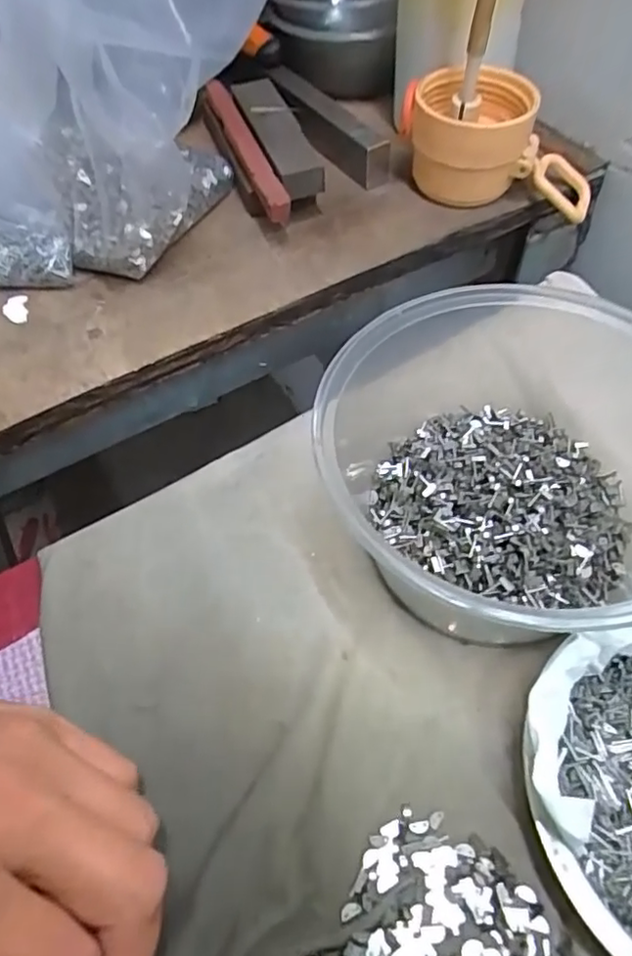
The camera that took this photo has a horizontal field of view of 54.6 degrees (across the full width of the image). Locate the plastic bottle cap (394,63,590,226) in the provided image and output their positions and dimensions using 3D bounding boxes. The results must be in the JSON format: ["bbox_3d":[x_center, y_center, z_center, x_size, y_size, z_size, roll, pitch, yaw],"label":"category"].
[{"bbox_3d":[0.101,-0.185,0.335,0.106,0.052,0.057,0,57,3],"label":"plastic bottle cap"}]

